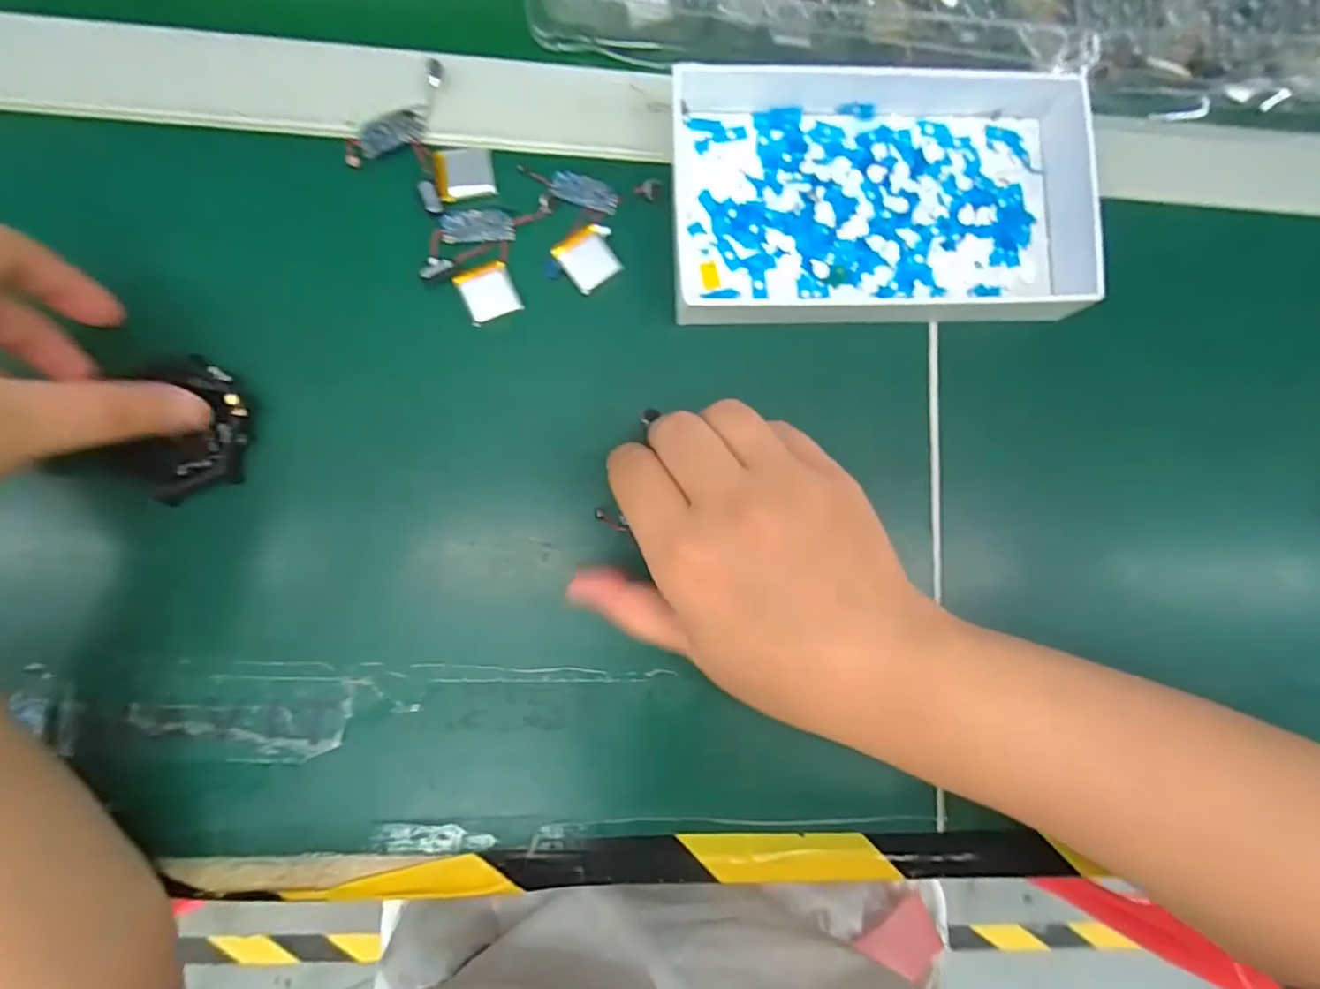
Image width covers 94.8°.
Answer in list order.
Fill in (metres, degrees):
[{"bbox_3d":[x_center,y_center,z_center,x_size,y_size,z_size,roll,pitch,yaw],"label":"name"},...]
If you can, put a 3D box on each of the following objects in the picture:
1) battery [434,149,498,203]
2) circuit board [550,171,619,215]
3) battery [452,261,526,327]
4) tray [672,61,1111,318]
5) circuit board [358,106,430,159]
[{"bbox_3d":[-0.082,-0.136,0.256,0.023,0.004,0.022,-9,85,-6],"label":"battery"},{"bbox_3d":[-0.033,-0.131,0.262,0.029,0.004,0.013,19,83,-3],"label":"circuit board"},{"bbox_3d":[-0.071,-0.084,0.251,0.022,0.004,0.022,-25,87,-7],"label":"battery"},{"bbox_3d":[0.096,-0.130,0.261,0.177,0.028,0.106,-1,84,-5],"label":"tray"},{"bbox_3d":[-0.111,-0.154,0.255,0.032,0.004,0.013,-28,87,-7],"label":"circuit board"}]

